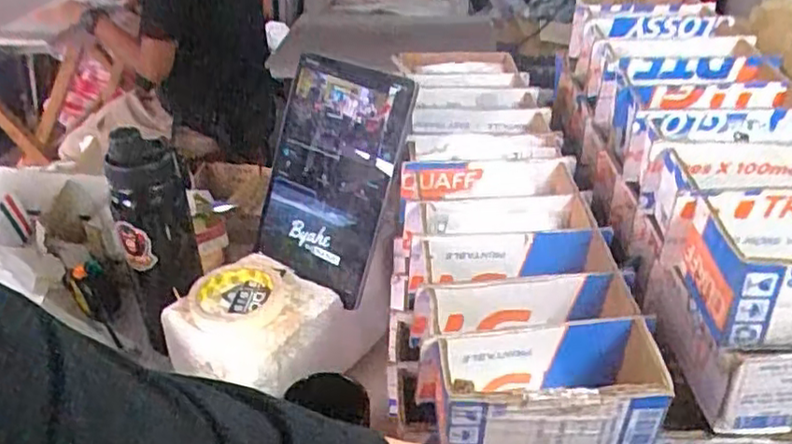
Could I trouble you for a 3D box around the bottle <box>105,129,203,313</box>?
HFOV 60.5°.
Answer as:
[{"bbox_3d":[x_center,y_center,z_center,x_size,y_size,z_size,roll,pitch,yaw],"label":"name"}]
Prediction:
[{"bbox_3d":[-0.254,-0.002,0.716,0.079,0.193,0.068,-16,10,-24],"label":"bottle"}]

